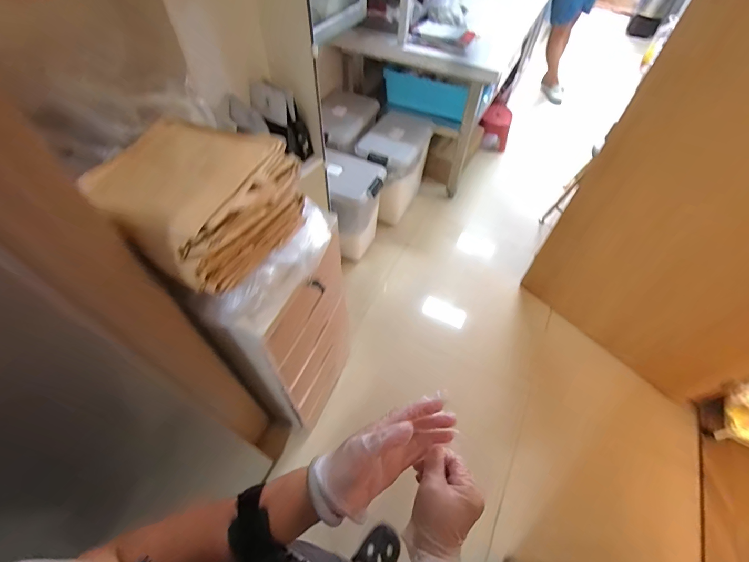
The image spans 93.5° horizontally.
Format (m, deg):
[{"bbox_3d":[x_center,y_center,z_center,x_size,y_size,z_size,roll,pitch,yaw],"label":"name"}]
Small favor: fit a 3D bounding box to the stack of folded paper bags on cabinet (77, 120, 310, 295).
[{"bbox_3d":[-0.358,-0.168,0.710,0.327,0.174,0.330,25,58,16],"label":"stack of folded paper bags on cabinet"}]

